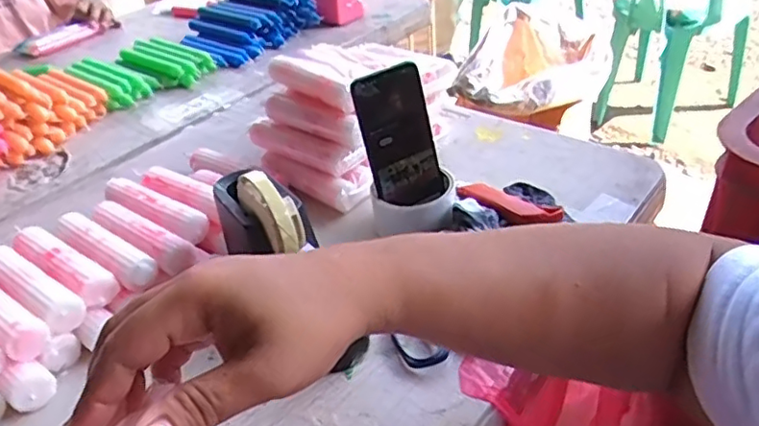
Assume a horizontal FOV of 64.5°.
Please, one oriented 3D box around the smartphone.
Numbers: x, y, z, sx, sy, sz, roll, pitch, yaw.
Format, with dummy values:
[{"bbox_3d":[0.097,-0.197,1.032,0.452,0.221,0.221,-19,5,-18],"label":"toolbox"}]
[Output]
[{"bbox_3d":[0.022,-0.072,0.593,0.075,0.144,0.010,-28,26,-21],"label":"smartphone"}]

